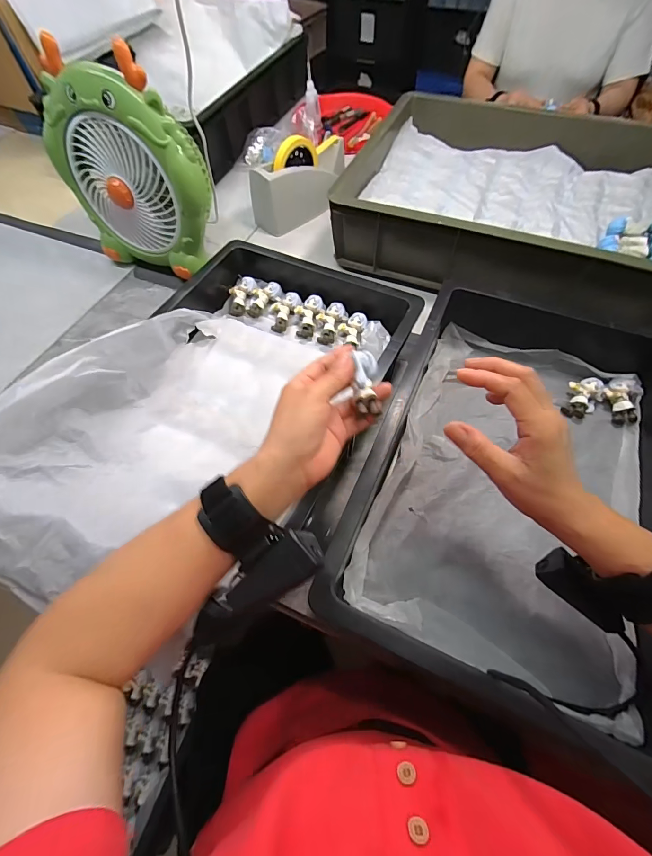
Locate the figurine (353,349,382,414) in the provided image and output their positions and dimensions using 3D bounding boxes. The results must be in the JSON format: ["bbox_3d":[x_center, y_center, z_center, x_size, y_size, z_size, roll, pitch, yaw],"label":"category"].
[{"bbox_3d":[0.036,-0.043,0.315,0.022,0.031,0.058,-4,60,0],"label":"figurine"}]

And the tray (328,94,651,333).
[{"bbox_3d":[0.339,-0.382,0.596,0.566,0.099,0.411,18,63,12],"label":"tray"}]

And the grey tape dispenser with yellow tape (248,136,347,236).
[{"bbox_3d":[-0.041,-0.453,0.661,0.188,0.111,0.069,-32,64,-15],"label":"grey tape dispenser with yellow tape"}]

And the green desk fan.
[{"bbox_3d":[-0.278,-0.360,0.534,0.226,0.259,0.088,17,62,11],"label":"green desk fan"}]

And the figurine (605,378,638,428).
[{"bbox_3d":[0.381,-0.033,0.467,0.028,0.017,0.062,-2,80,1],"label":"figurine"}]

